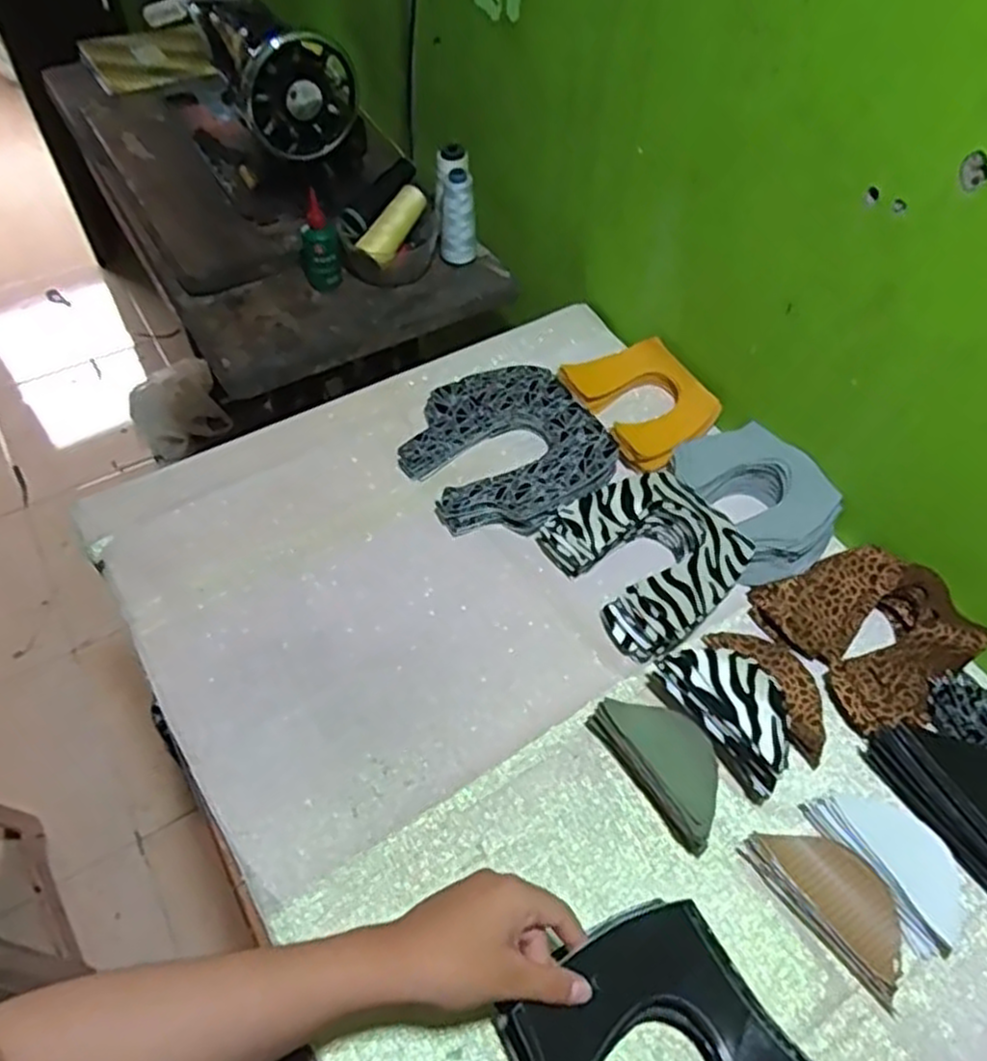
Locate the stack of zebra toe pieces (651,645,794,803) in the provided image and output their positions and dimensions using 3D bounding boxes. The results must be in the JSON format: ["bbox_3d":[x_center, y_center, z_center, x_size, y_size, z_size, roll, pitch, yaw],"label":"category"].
[{"bbox_3d":[0.186,0.139,0.603,0.061,0.056,0.125,-30,60,-23],"label":"stack of zebra toe pieces"}]

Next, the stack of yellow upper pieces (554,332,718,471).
[{"bbox_3d":[0.162,-0.140,0.824,0.136,0.027,0.159,-24,58,-19],"label":"stack of yellow upper pieces"}]

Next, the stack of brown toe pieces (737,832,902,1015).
[{"bbox_3d":[0.242,0.258,0.545,0.061,0.016,0.122,-32,61,-24],"label":"stack of brown toe pieces"}]

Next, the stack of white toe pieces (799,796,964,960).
[{"bbox_3d":[0.290,0.236,0.556,0.060,0.018,0.118,-28,60,-22],"label":"stack of white toe pieces"}]

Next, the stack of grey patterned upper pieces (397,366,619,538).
[{"bbox_3d":[0.013,-0.083,0.780,0.188,0.026,0.195,-26,59,-21],"label":"stack of grey patterned upper pieces"}]

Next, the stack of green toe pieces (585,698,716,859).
[{"bbox_3d":[0.130,0.177,0.585,0.056,0.050,0.121,-27,59,-21],"label":"stack of green toe pieces"}]

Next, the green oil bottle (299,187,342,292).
[{"bbox_3d":[-0.211,-0.347,0.930,0.048,0.107,0.035,-14,55,-13],"label":"green oil bottle"}]

